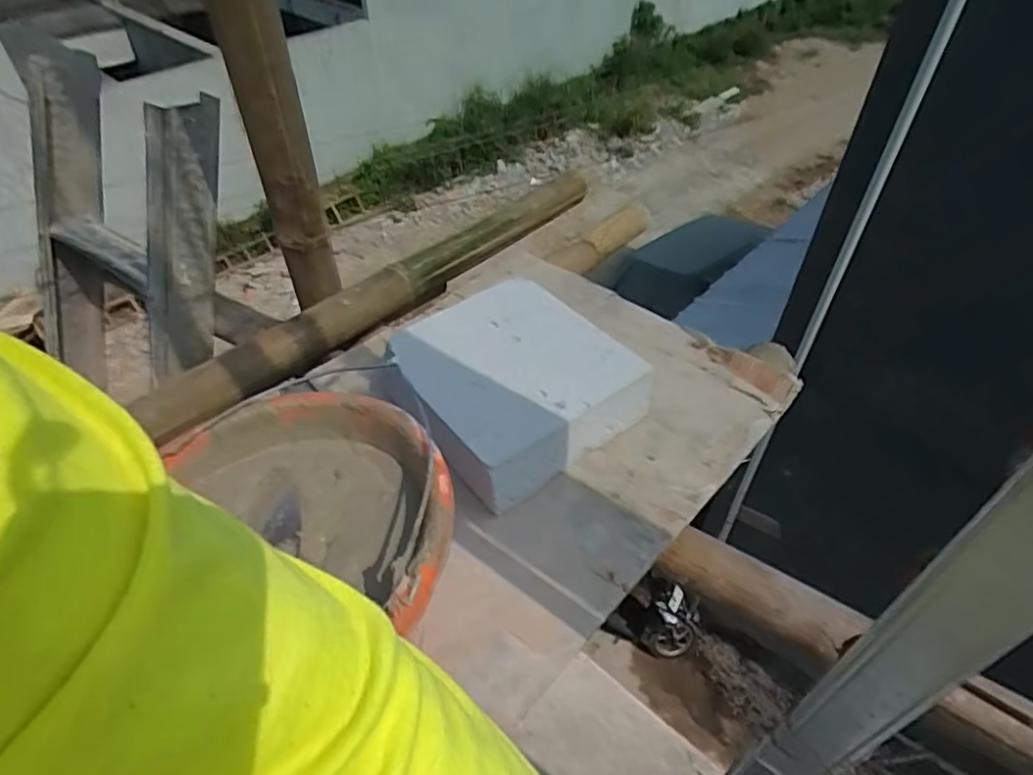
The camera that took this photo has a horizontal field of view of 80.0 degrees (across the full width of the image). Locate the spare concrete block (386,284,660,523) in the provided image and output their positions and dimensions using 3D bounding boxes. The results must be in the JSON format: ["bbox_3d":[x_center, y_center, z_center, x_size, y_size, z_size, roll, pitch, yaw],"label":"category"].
[{"bbox_3d":[-0.008,-0.013,0.632,0.190,0.077,0.220,-28,52,-26],"label":"spare concrete block"}]

